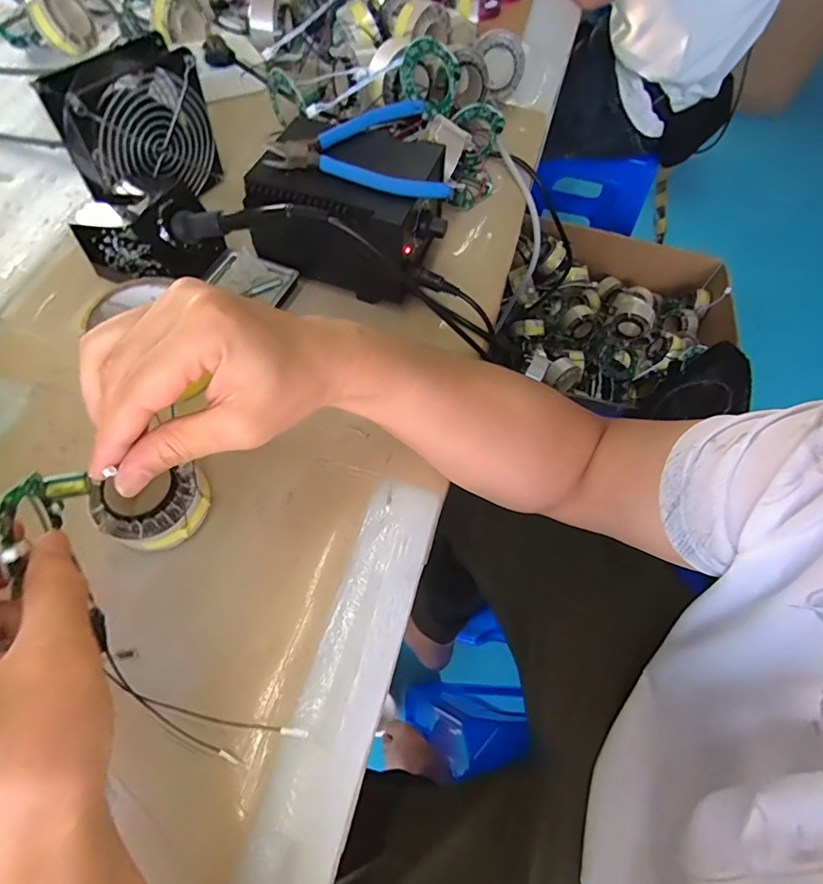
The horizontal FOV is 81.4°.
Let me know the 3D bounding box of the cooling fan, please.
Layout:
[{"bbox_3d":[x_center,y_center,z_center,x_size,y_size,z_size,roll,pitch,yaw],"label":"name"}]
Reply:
[{"bbox_3d":[-0.239,-0.269,0.421,0.051,0.104,0.122,33,65,13],"label":"cooling fan"}]

